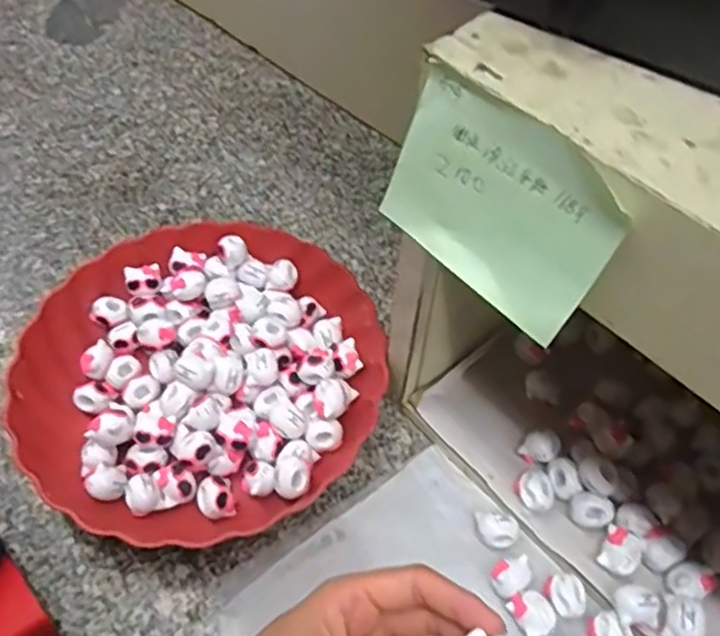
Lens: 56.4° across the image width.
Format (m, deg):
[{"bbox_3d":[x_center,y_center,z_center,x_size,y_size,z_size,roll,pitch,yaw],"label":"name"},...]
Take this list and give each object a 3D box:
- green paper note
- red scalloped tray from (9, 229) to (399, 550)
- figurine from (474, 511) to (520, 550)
[{"bbox_3d":[0.053,-0.043,0.264,0.095,0.072,0.006,43,44,23],"label":"green paper note"},{"bbox_3d":[-0.103,0.036,0.465,0.229,0.049,0.225,7,55,4],"label":"red scalloped tray"},{"bbox_3d":[0.085,0.131,0.416,0.025,0.017,0.022,8,55,5],"label":"figurine"}]

